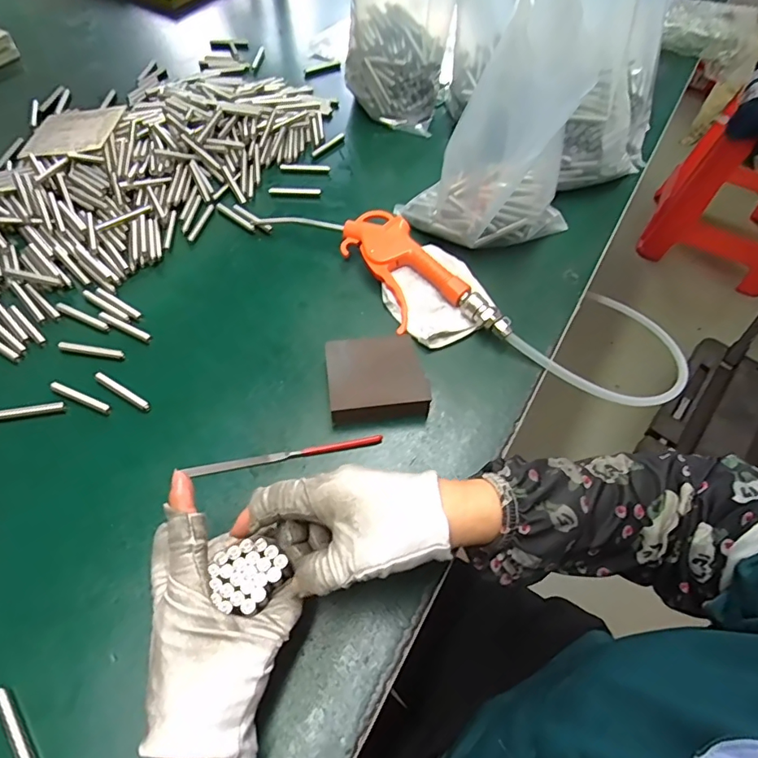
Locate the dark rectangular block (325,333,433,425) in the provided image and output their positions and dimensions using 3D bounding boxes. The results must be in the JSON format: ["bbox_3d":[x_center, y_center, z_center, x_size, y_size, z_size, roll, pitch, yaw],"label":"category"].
[{"bbox_3d":[-0.002,-0.002,0.412,0.079,0.027,0.081,-5,56,-6],"label":"dark rectangular block"}]

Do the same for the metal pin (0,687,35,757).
[{"bbox_3d":[-0.210,0.206,0.283,0.008,0.004,0.058,-34,63,-23],"label":"metal pin"}]

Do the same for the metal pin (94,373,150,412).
[{"bbox_3d":[-0.215,0.010,0.410,0.057,0.005,0.008,28,59,16],"label":"metal pin"}]

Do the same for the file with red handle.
[{"bbox_3d":[-0.073,0.060,0.386,0.151,0.007,0.008,-8,56,-8],"label":"file with red handle"}]

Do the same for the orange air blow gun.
[{"bbox_3d":[0.012,-0.105,0.471,0.087,0.039,0.247,-38,65,-25],"label":"orange air blow gun"}]

